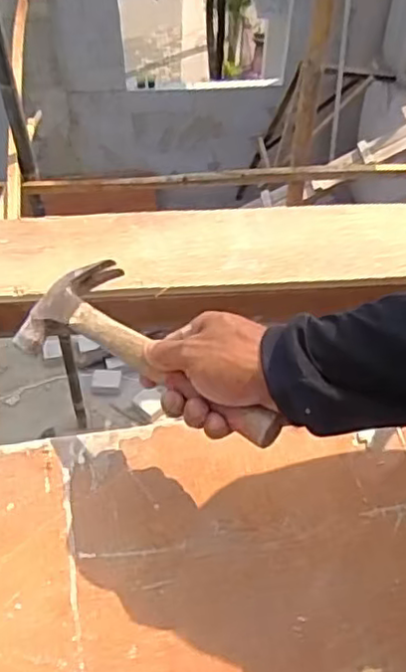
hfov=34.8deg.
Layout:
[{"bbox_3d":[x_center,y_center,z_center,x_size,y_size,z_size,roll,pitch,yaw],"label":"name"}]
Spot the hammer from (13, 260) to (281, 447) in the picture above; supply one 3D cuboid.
[{"bbox_3d":[-0.041,0.013,0.490,0.243,0.041,0.094,28,54,37],"label":"hammer"}]

